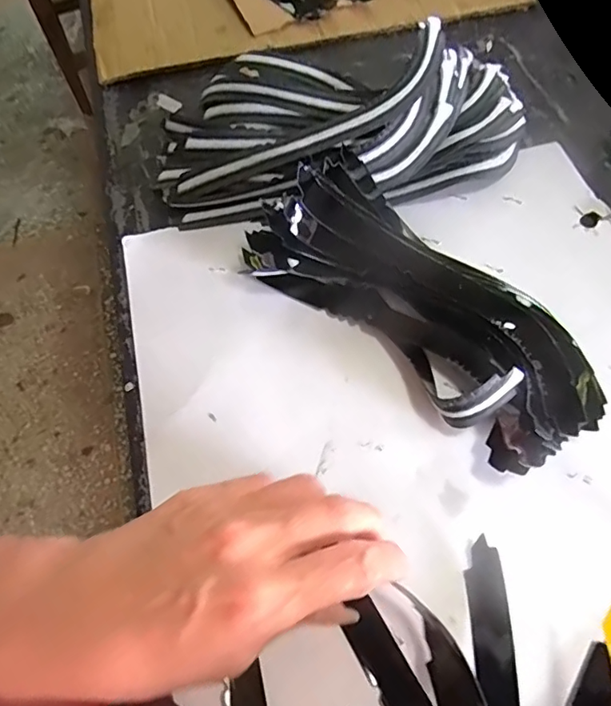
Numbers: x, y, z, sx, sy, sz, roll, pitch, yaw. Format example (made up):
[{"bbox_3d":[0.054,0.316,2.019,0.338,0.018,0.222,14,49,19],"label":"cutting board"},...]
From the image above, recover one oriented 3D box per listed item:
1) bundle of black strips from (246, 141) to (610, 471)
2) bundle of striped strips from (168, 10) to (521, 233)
[{"bbox_3d":[0.068,-0.030,0.287,0.095,0.053,0.205,-41,69,-17],"label":"bundle of black strips"},{"bbox_3d":[0.024,-0.160,0.348,0.255,0.063,0.115,-4,63,-1],"label":"bundle of striped strips"}]

